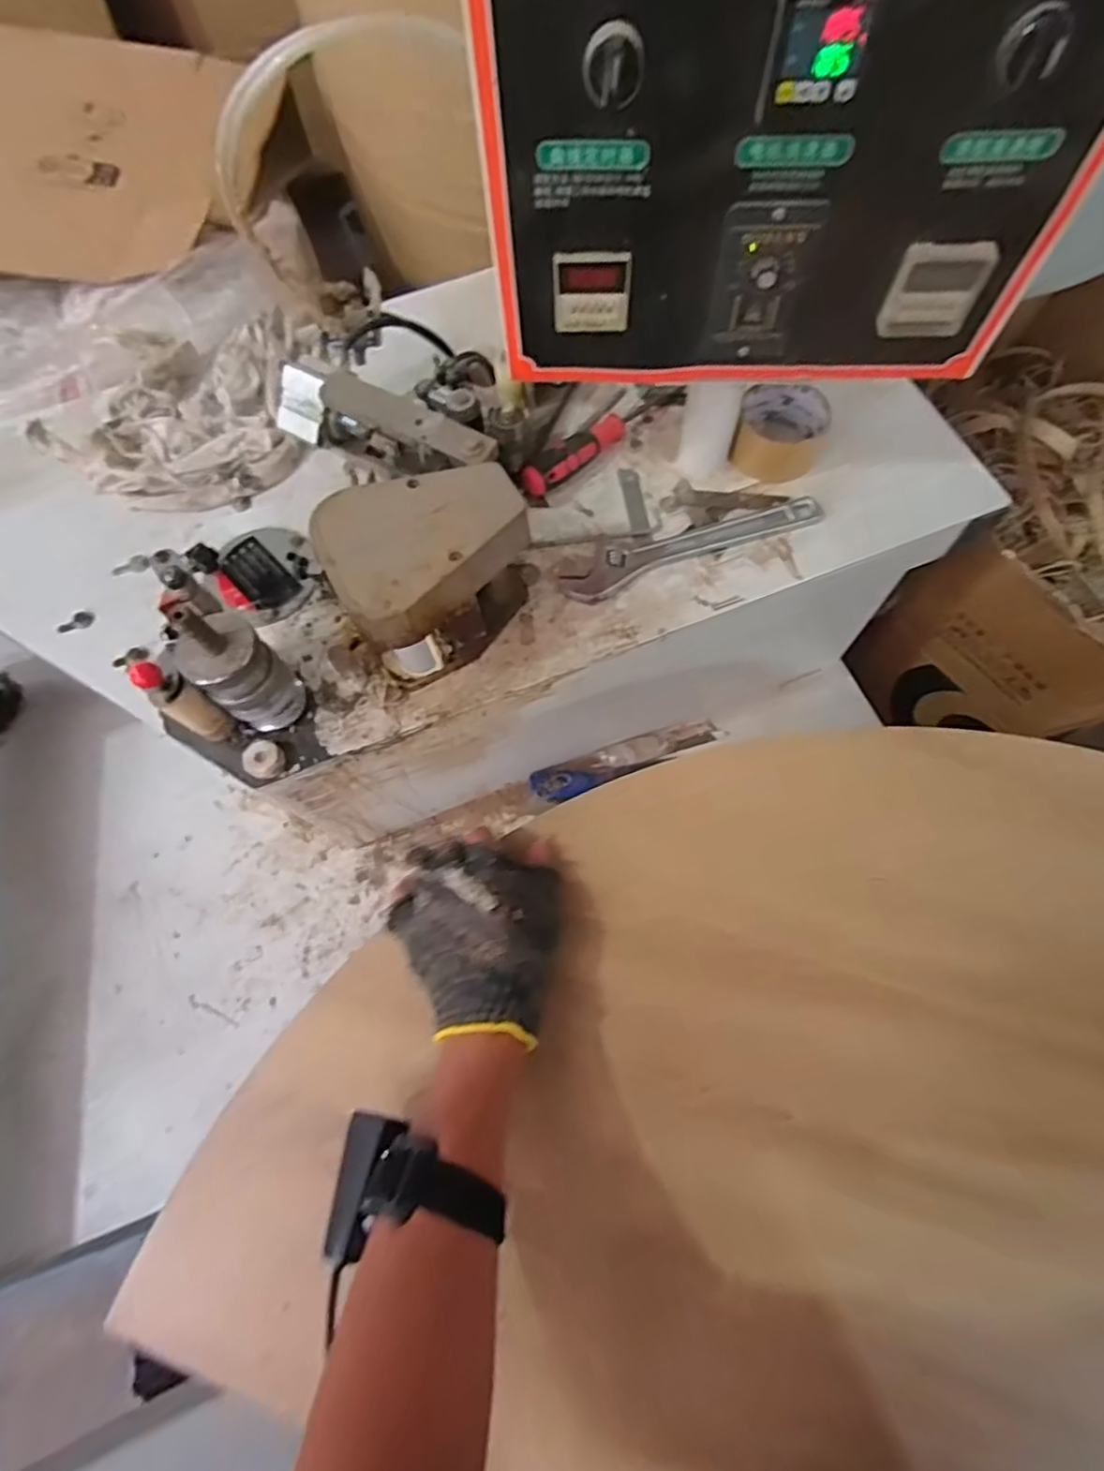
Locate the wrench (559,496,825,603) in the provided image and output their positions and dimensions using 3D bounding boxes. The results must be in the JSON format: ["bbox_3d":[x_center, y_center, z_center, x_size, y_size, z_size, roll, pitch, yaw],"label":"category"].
[{"bbox_3d":[0.130,-0.174,0.589,0.242,0.015,0.044,-20,69,-5],"label":"wrench"}]

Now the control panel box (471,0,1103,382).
[{"bbox_3d":[0.133,-0.341,0.361,0.340,0.269,0.083,1,68,3],"label":"control panel box"}]

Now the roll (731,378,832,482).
[{"bbox_3d":[0.218,-0.287,0.616,0.082,0.055,0.095,19,70,10],"label":"roll"}]

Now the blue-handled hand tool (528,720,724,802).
[{"bbox_3d":[0.090,0.028,0.775,0.232,0.023,0.040,-20,69,-5],"label":"blue-handled hand tool"}]

